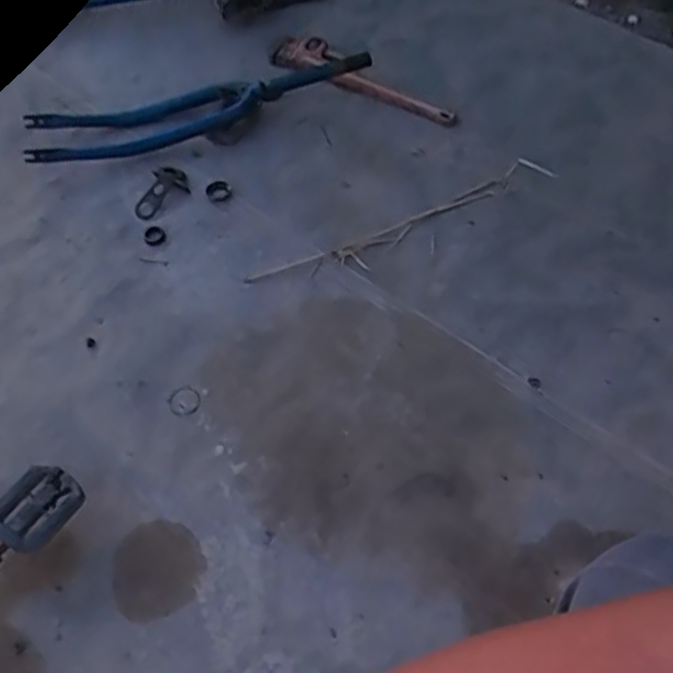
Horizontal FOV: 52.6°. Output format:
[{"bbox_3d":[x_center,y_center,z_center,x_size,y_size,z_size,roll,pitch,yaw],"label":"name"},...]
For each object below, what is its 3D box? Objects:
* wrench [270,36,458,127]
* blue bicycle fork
[{"bbox_3d":[0.045,-0.491,1.271,0.397,0.036,0.093,30,63,18],"label":"wrench"},{"bbox_3d":[-0.231,-0.406,1.189,0.591,0.047,0.125,-14,58,-8],"label":"blue bicycle fork"}]

